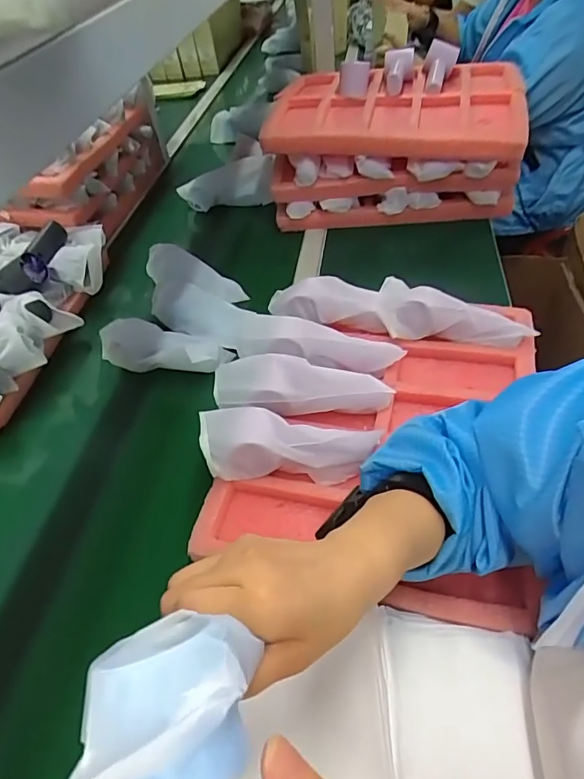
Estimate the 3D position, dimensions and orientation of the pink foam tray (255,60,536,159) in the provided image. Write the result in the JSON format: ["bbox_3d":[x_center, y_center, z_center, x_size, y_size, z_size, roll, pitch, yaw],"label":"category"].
[{"bbox_3d":[0.194,-0.520,0.913,0.426,0.059,0.384,4,48,13],"label":"pink foam tray"}]

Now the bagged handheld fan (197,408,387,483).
[{"bbox_3d":[-0.002,0.059,0.534,0.182,0.069,0.070,-5,46,5],"label":"bagged handheld fan"}]

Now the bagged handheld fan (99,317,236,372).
[{"bbox_3d":[-0.183,-0.059,0.706,0.180,0.047,0.060,7,48,16],"label":"bagged handheld fan"}]

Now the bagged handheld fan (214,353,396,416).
[{"bbox_3d":[0.013,-0.006,0.582,0.199,0.040,0.064,-3,46,6],"label":"bagged handheld fan"}]

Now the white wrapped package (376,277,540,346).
[{"bbox_3d":[0.210,-0.100,0.640,0.194,0.044,0.079,8,49,17],"label":"white wrapped package"}]

